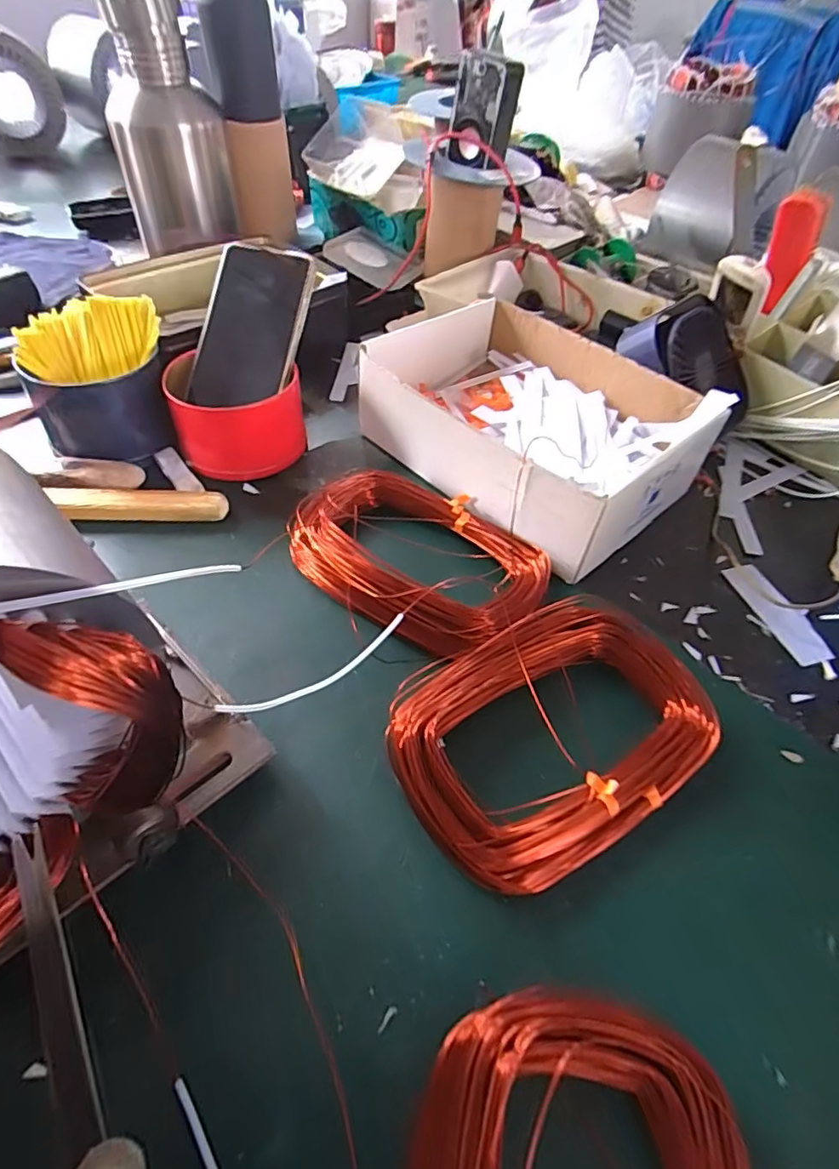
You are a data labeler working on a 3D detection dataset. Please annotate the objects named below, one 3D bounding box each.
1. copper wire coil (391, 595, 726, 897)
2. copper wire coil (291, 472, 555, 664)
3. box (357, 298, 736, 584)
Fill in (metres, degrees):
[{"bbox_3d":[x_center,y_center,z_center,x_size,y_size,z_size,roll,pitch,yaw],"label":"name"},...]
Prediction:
[{"bbox_3d":[0.075,0.080,0.319,0.176,0.029,0.123,-22,55,-20],"label":"copper wire coil"},{"bbox_3d":[-0.004,-0.023,0.396,0.176,0.028,0.120,38,58,24],"label":"copper wire coil"},{"bbox_3d":[0.090,-0.135,0.469,0.188,0.077,0.245,-34,60,-27],"label":"box"}]

